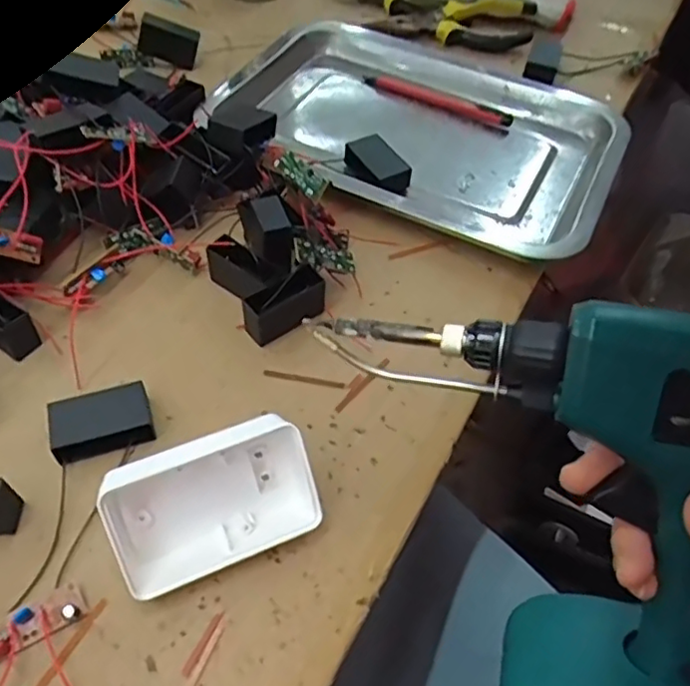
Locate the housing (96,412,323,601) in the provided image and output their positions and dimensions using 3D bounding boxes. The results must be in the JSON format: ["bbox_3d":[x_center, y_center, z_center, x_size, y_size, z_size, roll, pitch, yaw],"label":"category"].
[{"bbox_3d":[-0.061,0.074,0.289,0.090,0.030,0.063,-17,100,-19],"label":"housing"}]

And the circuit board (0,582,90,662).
[{"bbox_3d":[-0.135,0.121,0.272,0.044,0.010,0.016,-29,59,-25],"label":"circuit board"}]

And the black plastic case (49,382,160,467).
[{"bbox_3d":[-0.127,0.040,0.330,0.049,0.019,0.032,-14,54,-15],"label":"black plastic case"}]

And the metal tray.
[{"bbox_3d":[0.064,-0.174,0.506,0.297,0.026,0.220,26,54,14],"label":"metal tray"}]

